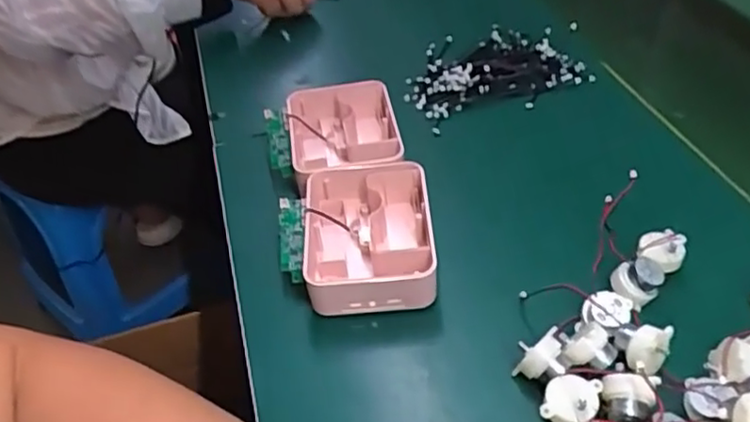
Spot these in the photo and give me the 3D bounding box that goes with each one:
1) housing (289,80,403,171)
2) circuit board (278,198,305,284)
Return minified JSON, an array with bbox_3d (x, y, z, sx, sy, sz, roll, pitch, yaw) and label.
[{"bbox_3d":[-0.030,-0.064,0.627,0.099,0.063,0.135,-8,44,-6],"label":"housing"},{"bbox_3d":[-0.067,0.023,0.523,0.022,0.011,0.070,-4,68,-2],"label":"circuit board"}]

